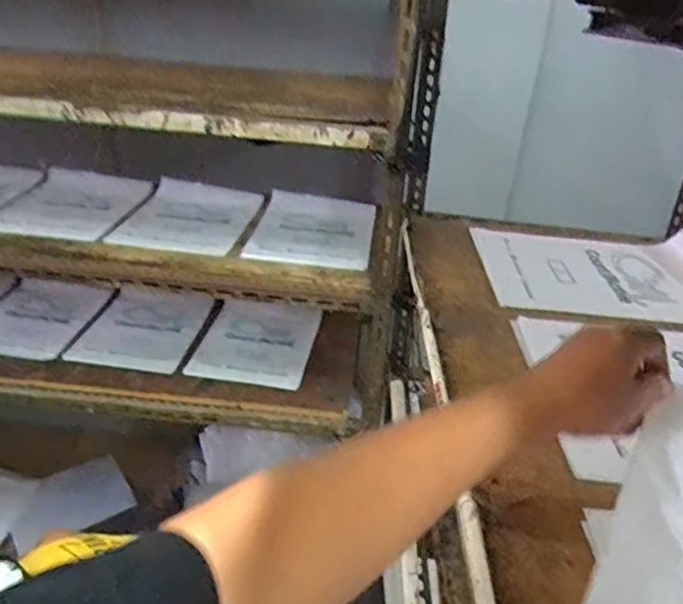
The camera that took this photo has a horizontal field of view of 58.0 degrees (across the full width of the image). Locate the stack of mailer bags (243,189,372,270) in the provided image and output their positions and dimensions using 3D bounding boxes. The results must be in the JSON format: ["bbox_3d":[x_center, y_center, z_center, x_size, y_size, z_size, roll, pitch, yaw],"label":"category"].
[{"bbox_3d":[-0.078,-0.162,1.511,0.284,0.062,0.388,7,29,3],"label":"stack of mailer bags"}]

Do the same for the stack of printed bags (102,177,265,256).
[{"bbox_3d":[-0.368,-0.210,1.537,0.288,0.070,0.447,5,29,0],"label":"stack of printed bags"}]

